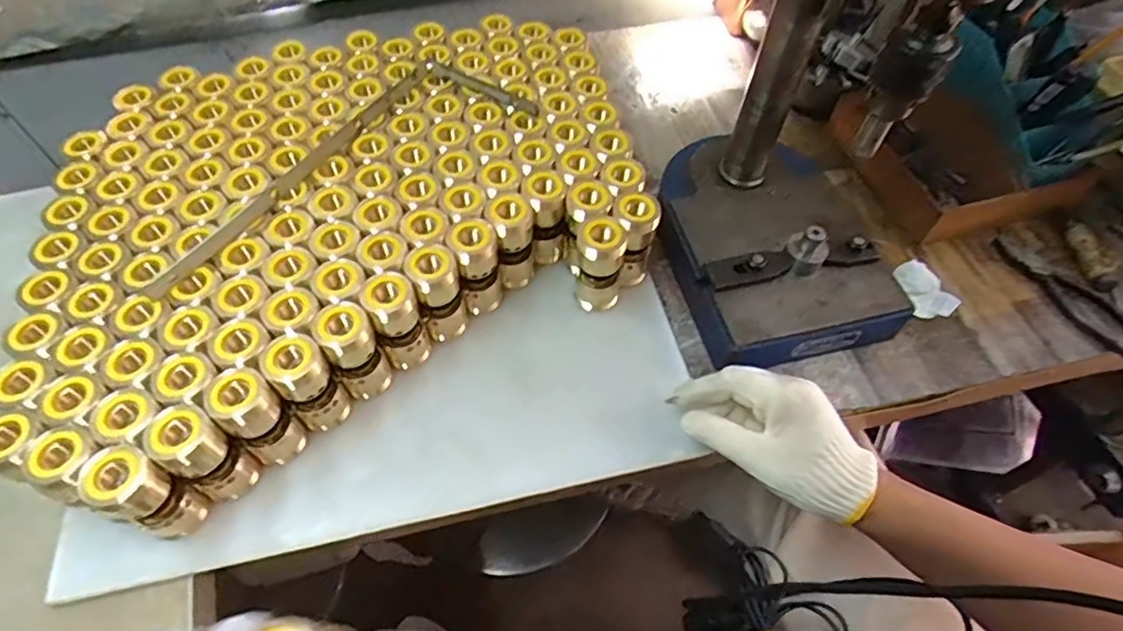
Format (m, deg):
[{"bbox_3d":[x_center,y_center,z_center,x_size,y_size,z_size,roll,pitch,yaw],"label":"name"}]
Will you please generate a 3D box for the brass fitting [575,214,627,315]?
[{"bbox_3d":[0.035,-0.045,0.541,0.041,0.097,0.039,11,57,8],"label":"brass fitting"}]

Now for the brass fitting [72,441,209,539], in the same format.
[{"bbox_3d":[-0.289,0.126,0.424,0.034,0.099,0.038,21,59,14],"label":"brass fitting"}]

